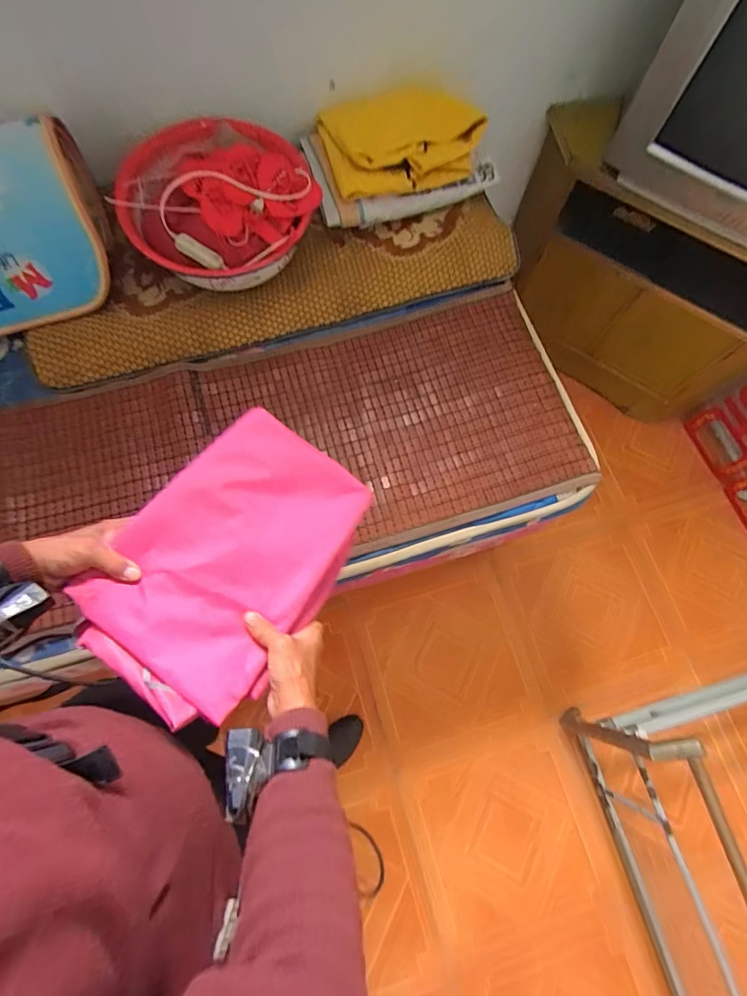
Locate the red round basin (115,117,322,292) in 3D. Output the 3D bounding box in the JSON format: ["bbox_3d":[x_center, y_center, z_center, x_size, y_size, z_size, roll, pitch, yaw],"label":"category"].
[{"bbox_3d":[-0.300,-0.598,0.926,0.399,0.178,0.323,-31,76,-11],"label":"red round basin"}]

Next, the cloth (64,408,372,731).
[{"bbox_3d":[-0.171,0.070,0.556,0.236,0.038,0.346,39,67,-1],"label":"cloth"}]

